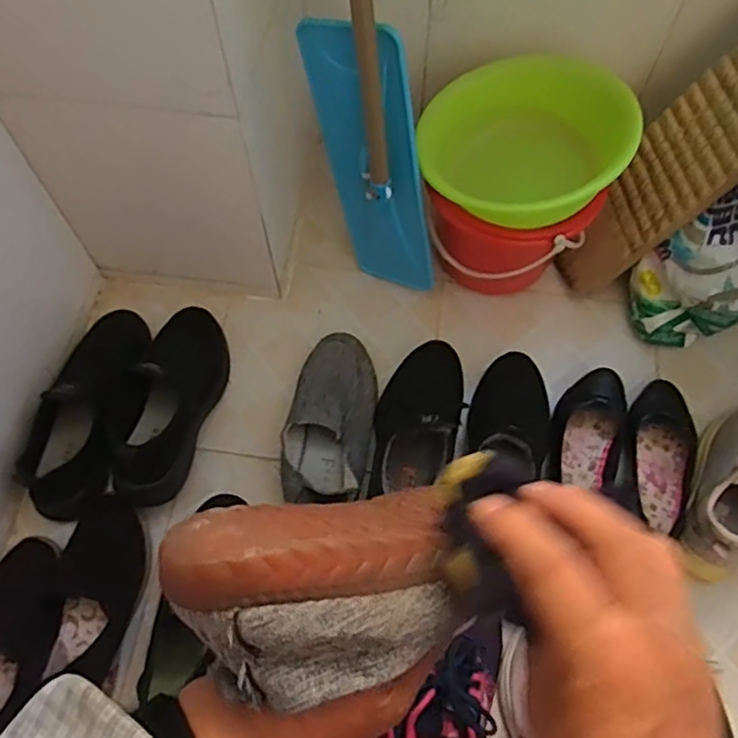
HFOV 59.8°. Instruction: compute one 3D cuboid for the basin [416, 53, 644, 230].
[{"bbox_3d":[0.180,-0.262,0.755,0.241,0.085,0.207,21,83,15],"label":"basin"}]

